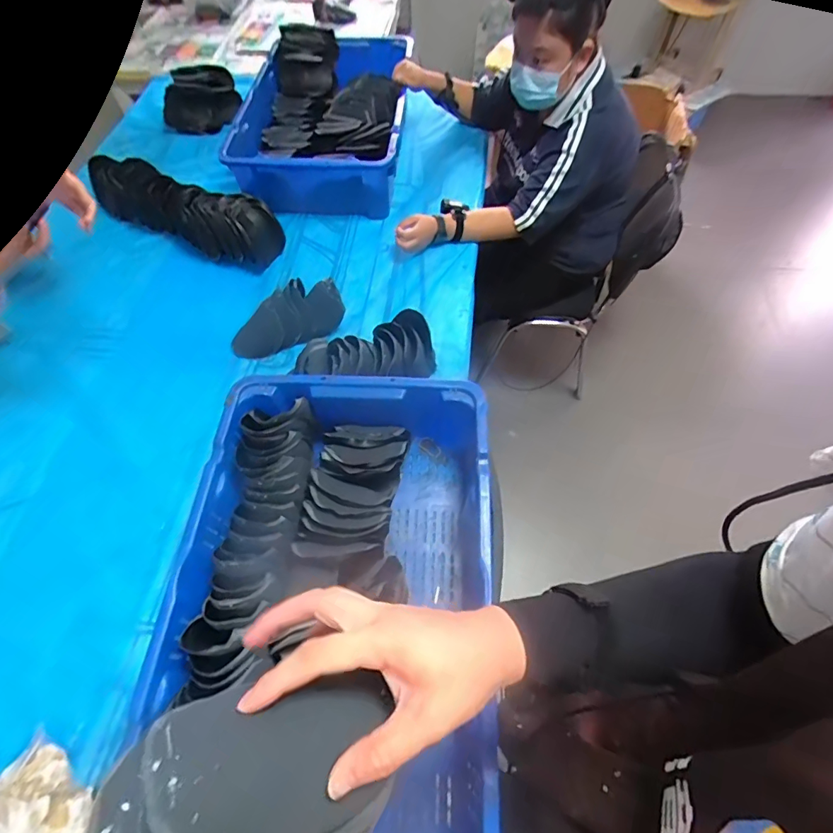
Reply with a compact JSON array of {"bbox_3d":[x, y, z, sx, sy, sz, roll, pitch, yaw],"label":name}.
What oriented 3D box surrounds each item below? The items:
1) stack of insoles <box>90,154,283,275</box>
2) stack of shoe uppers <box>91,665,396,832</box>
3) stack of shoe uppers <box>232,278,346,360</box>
[{"bbox_3d":[-0.635,-0.561,1.235,0.601,0.141,0.131,25,64,17],"label":"stack of insoles"},{"bbox_3d":[-0.095,0.206,0.260,0.164,0.062,0.091,-18,60,-8],"label":"stack of shoe uppers"},{"bbox_3d":[-0.282,-0.197,1.028,0.254,0.141,0.072,-25,61,-12],"label":"stack of shoe uppers"}]

